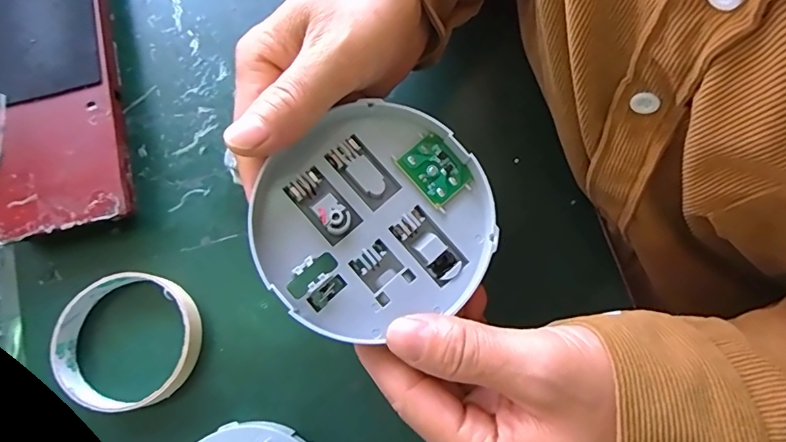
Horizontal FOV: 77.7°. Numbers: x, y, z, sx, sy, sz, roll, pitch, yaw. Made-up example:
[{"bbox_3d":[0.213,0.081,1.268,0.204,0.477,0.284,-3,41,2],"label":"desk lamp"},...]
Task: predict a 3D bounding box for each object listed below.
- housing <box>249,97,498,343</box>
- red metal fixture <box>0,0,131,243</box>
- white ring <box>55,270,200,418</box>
[{"bbox_3d":[-0.009,0.000,0.222,0.103,0.017,0.099,0,76,2],"label":"housing"},{"bbox_3d":[-0.237,-0.126,0.342,0.086,0.029,0.281,-14,76,-2],"label":"red metal fixture"},{"bbox_3d":[-0.157,0.073,0.295,0.087,0.017,0.078,-7,76,0],"label":"white ring"}]

